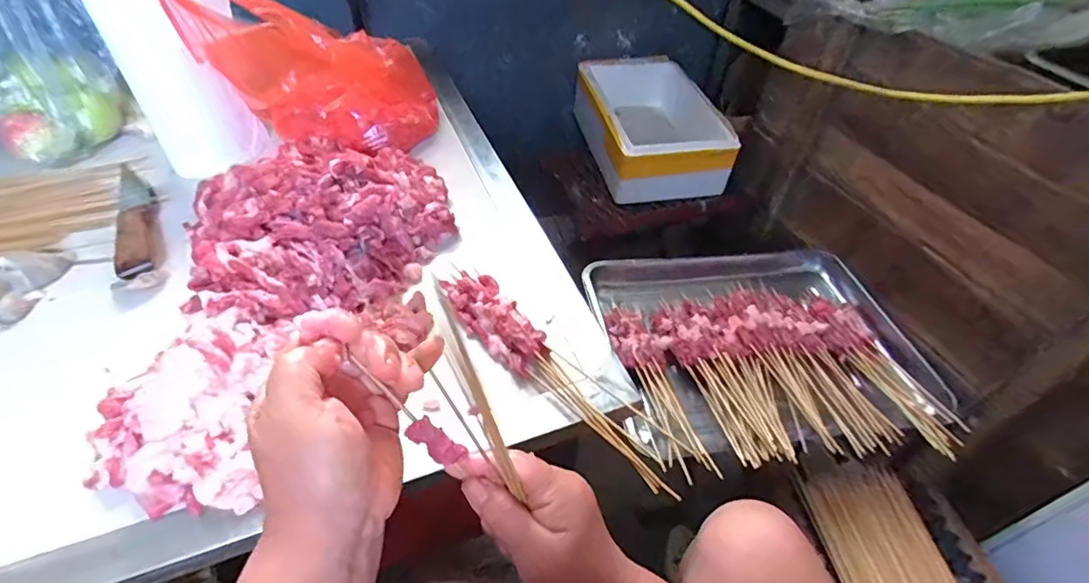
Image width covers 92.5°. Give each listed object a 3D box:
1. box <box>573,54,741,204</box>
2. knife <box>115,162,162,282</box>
[{"bbox_3d":[0.216,-0.353,1.103,0.240,0.146,0.380,-5,46,-7],"label":"box"},{"bbox_3d":[-0.467,-0.095,0.594,0.037,0.019,0.238,-22,51,-22],"label":"knife"}]

